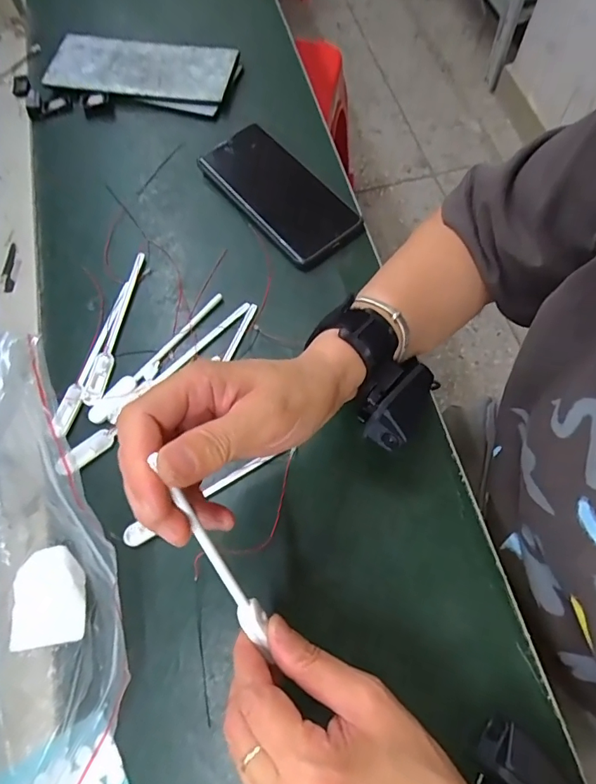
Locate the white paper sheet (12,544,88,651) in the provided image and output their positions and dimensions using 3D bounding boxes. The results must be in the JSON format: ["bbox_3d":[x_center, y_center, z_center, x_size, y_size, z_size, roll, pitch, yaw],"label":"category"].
[{"bbox_3d":[-0.164,0.134,0.308,0.045,0.009,0.059,-11,68,-1],"label":"white paper sheet"}]

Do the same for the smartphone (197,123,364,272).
[{"bbox_3d":[-0.019,-0.188,0.439,0.079,0.012,0.167,-40,71,-12],"label":"smartphone"}]

